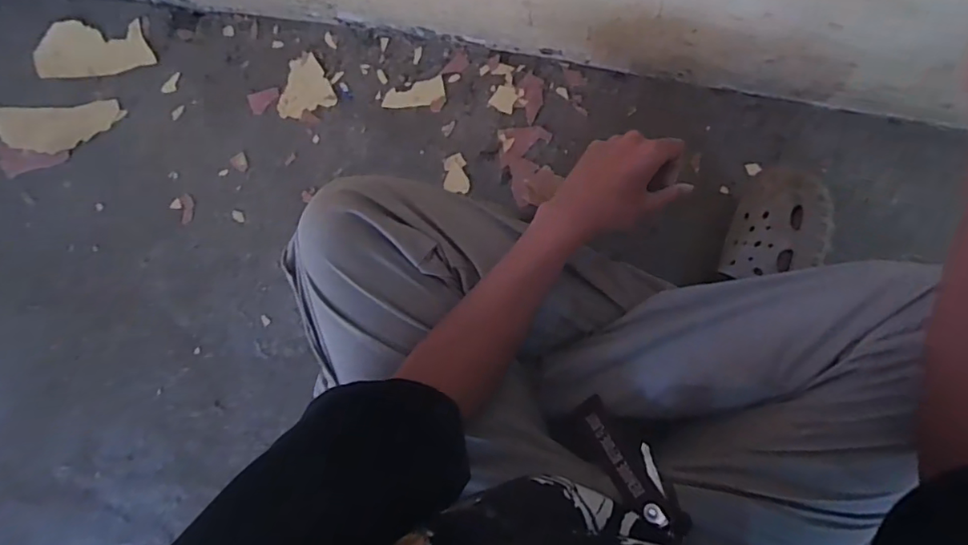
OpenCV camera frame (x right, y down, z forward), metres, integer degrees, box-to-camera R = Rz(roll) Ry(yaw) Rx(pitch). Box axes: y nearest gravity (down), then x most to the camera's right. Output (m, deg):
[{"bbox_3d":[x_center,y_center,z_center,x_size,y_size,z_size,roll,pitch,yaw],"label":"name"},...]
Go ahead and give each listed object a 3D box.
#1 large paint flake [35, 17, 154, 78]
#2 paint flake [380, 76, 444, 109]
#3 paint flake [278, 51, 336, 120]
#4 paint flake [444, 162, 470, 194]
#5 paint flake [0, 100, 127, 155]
[{"bbox_3d":[-0.579,-0.331,0.825,0.185,0.014,0.084,-4,88,5],"label":"large paint flake"},{"bbox_3d":[-0.094,-0.238,0.753,0.085,0.005,0.034,-12,88,4],"label":"paint flake"},{"bbox_3d":[-0.253,-0.258,0.776,0.080,0.008,0.078,-19,87,4],"label":"paint flake"},{"bbox_3d":[-0.033,-0.122,0.744,0.034,0.004,0.037,25,87,-1],"label":"paint flake"},{"bbox_3d":[-0.651,-0.218,0.834,0.221,0.012,0.074,0,89,5],"label":"paint flake"}]

